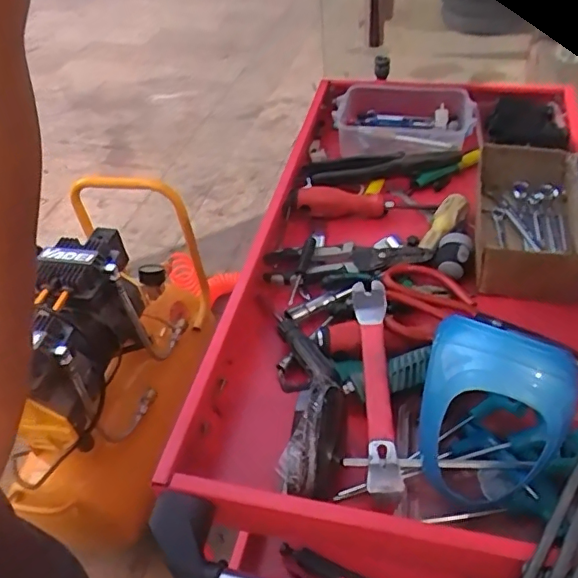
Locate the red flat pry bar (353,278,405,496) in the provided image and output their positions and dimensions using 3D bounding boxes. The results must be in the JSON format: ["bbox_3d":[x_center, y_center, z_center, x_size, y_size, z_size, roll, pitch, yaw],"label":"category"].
[{"bbox_3d":[0.075,0.077,0.483,0.028,0.040,0.187,-3,46,4],"label":"red flat pry bar"}]

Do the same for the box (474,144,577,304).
[{"bbox_3d":[0.274,-0.078,0.635,0.119,0.064,0.234,7,48,14],"label":"box"}]

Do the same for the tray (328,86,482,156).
[{"bbox_3d":[0.160,-0.239,0.797,0.197,0.058,0.123,9,48,16],"label":"tray"}]

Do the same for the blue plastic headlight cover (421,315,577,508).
[{"bbox_3d":[0.157,0.103,0.436,0.081,0.151,0.105,9,9,-38],"label":"blue plastic headlight cover"}]

